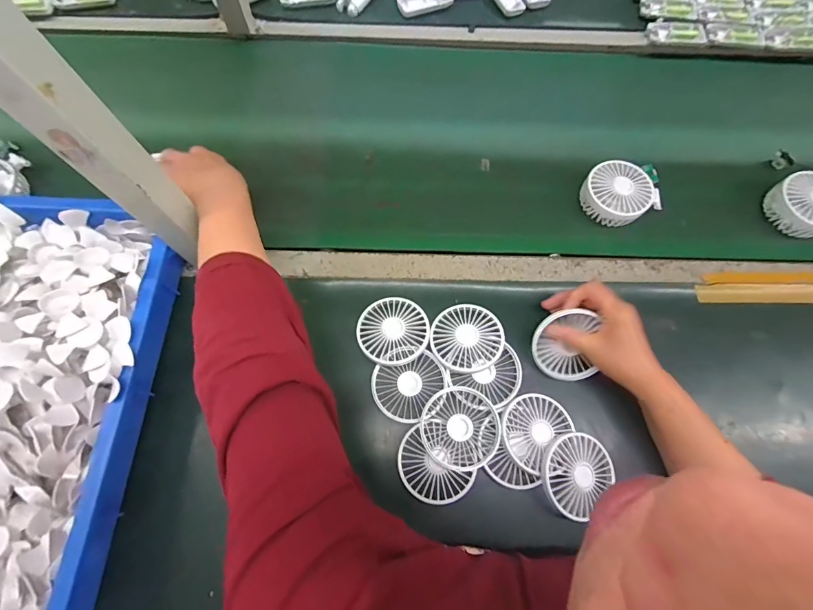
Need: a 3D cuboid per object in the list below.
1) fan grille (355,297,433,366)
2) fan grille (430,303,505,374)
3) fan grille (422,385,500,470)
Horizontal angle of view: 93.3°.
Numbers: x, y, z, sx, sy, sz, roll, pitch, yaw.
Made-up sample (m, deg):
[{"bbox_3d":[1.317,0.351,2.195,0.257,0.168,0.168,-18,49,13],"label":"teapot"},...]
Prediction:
[{"bbox_3d":[-0.016,0.032,0.474,0.085,0.019,0.086,1,69,-2],"label":"fan grille"},{"bbox_3d":[0.074,0.040,0.471,0.085,0.020,0.084,1,69,-2],"label":"fan grille"},{"bbox_3d":[0.061,0.140,0.441,0.087,0.016,0.087,1,69,-2],"label":"fan grille"}]

